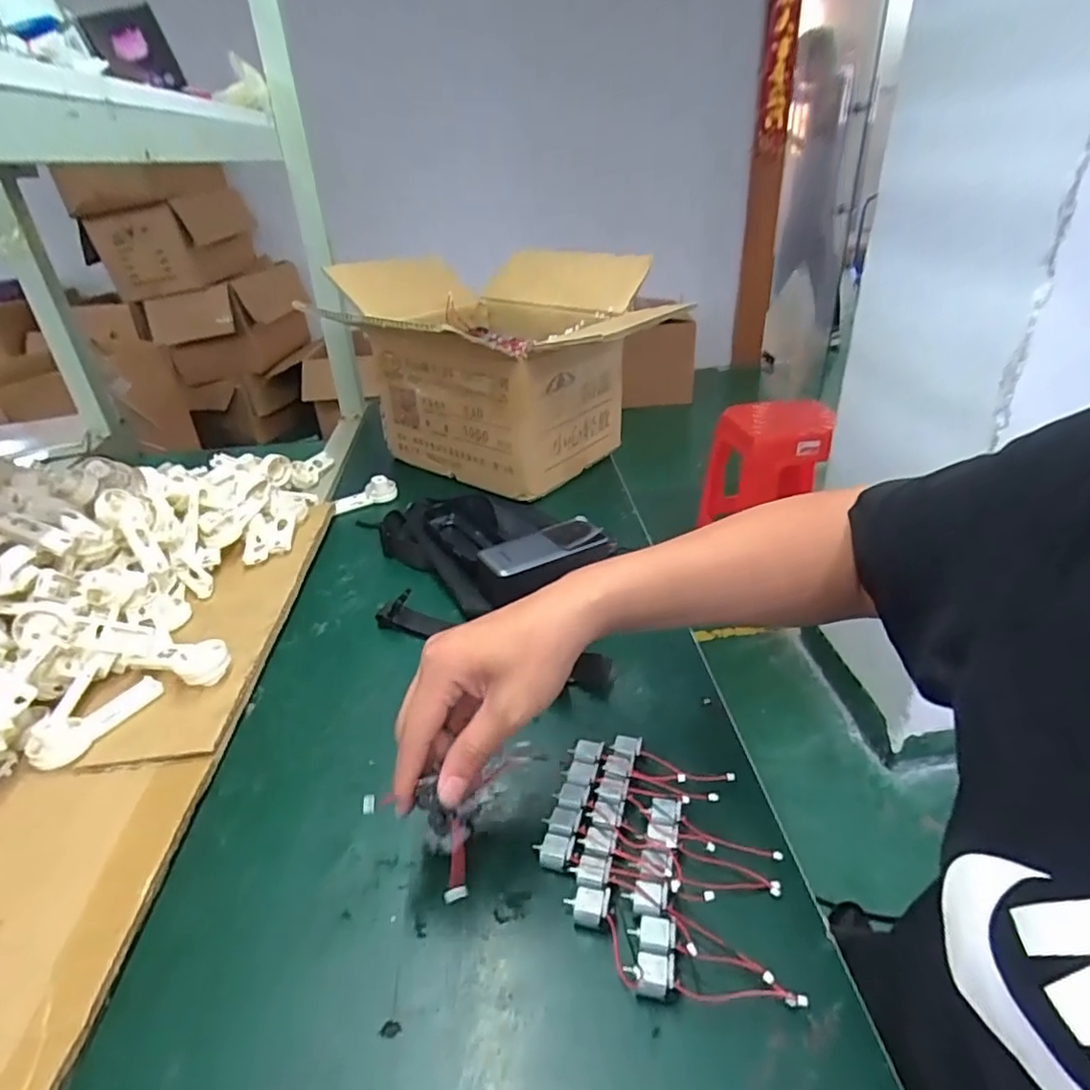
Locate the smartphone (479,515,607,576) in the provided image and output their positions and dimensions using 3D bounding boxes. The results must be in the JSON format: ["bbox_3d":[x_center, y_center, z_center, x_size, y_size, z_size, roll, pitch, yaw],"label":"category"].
[{"bbox_3d":[0.001,0.000,0.633,0.128,0.013,0.051,-22,35,-29],"label":"smartphone"}]

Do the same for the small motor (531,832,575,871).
[{"bbox_3d":[0.004,0.194,0.399,0.025,0.017,0.018,7,32,17],"label":"small motor"}]

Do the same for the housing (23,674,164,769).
[{"bbox_3d":[-0.344,0.132,0.485,0.032,0.020,0.089,11,33,23],"label":"housing"}]

